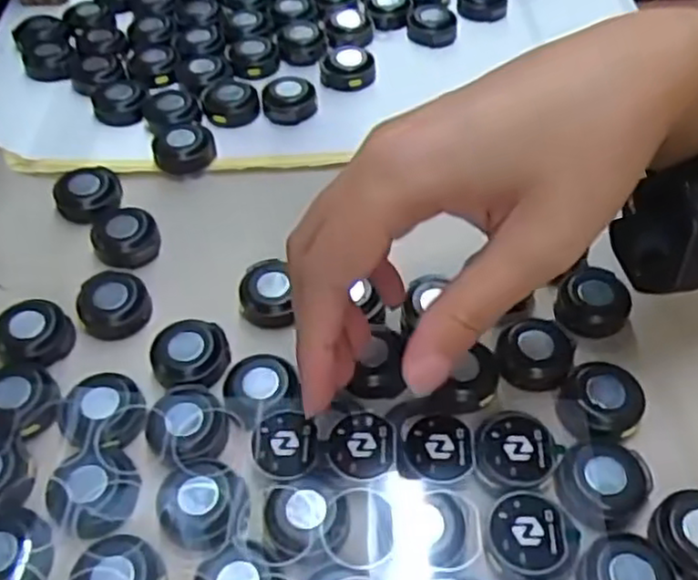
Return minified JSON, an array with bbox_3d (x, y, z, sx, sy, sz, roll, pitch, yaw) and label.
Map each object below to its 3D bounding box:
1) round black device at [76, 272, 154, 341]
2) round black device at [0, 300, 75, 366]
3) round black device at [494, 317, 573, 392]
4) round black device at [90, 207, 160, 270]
[{"bbox_3d":[-0.100,0.005,0.301,0.029,0.013,0.029,-1,51,1],"label":"round black device"},{"bbox_3d":[-0.130,0.018,0.289,0.031,0.010,0.028,32,59,24],"label":"round black device"},{"bbox_3d":[0.072,0.025,0.275,0.027,0.013,0.025,-1,51,1],"label":"round black device"},{"bbox_3d":[-0.102,-0.025,0.322,0.028,0.012,0.031,-24,55,-17],"label":"round black device"}]

